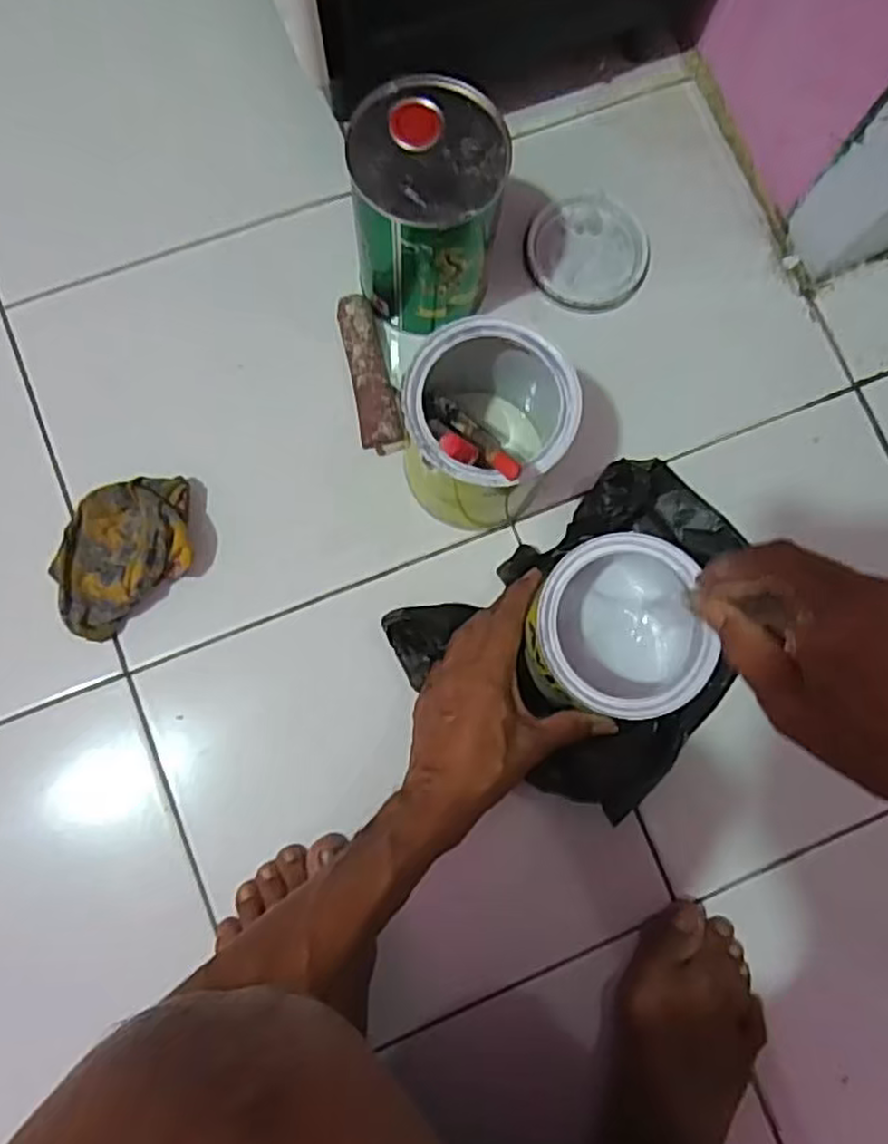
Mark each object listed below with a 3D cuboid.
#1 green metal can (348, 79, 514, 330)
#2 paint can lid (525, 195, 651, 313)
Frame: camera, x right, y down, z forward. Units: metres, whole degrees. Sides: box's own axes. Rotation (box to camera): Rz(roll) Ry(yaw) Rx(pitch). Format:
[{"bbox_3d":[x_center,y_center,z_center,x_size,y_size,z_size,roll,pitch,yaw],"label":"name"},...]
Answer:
[{"bbox_3d":[-0.011,-0.240,0.497,0.095,0.131,0.094,1,81,-3],"label":"green metal can"},{"bbox_3d":[0.113,-0.251,0.570,0.094,0.005,0.090,1,81,-3],"label":"paint can lid"}]

